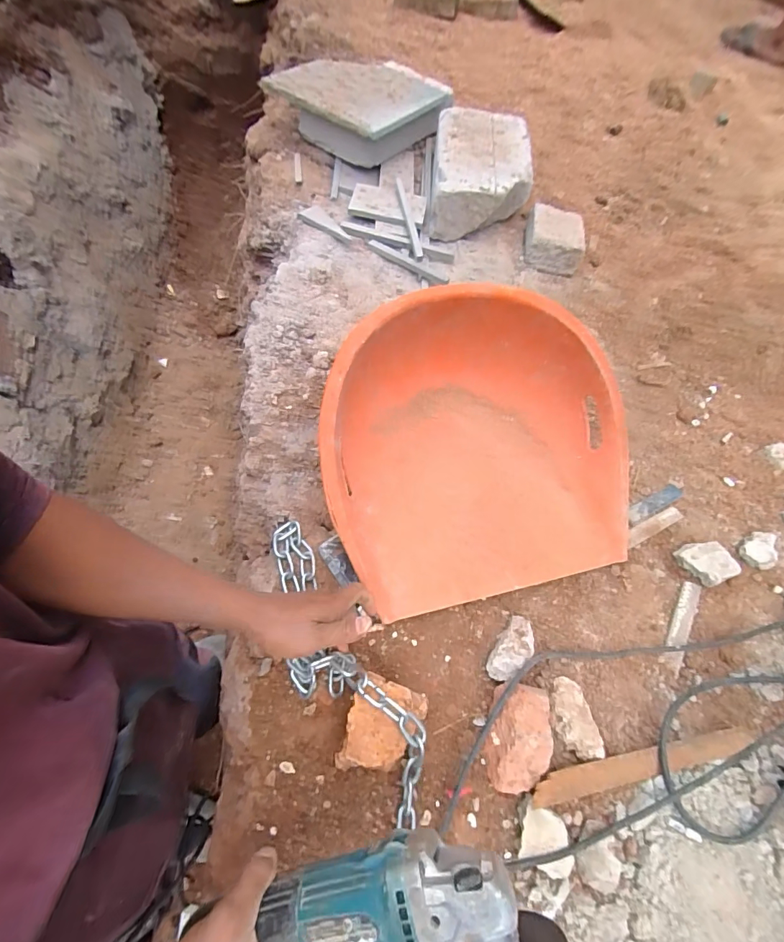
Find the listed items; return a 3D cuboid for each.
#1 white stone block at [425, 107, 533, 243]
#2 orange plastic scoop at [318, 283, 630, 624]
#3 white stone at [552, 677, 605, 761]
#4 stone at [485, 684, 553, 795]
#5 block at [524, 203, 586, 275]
[{"bbox_3d":[0.187,-0.645,0.911,0.202,0.106,0.343,9,66,-6],"label":"white stone block"},{"bbox_3d":[0.125,-0.038,0.586,0.428,0.190,0.369,-12,65,-9],"label":"orange plastic scoop"},{"bbox_3d":[0.221,0.301,0.517,0.043,0.023,0.083,-7,60,-14],"label":"white stone"},{"bbox_3d":[0.150,0.309,0.493,0.070,0.047,0.113,18,62,4],"label":"stone"},{"bbox_3d":[0.323,-0.470,0.863,0.109,0.064,0.155,10,57,-4],"label":"block"}]

